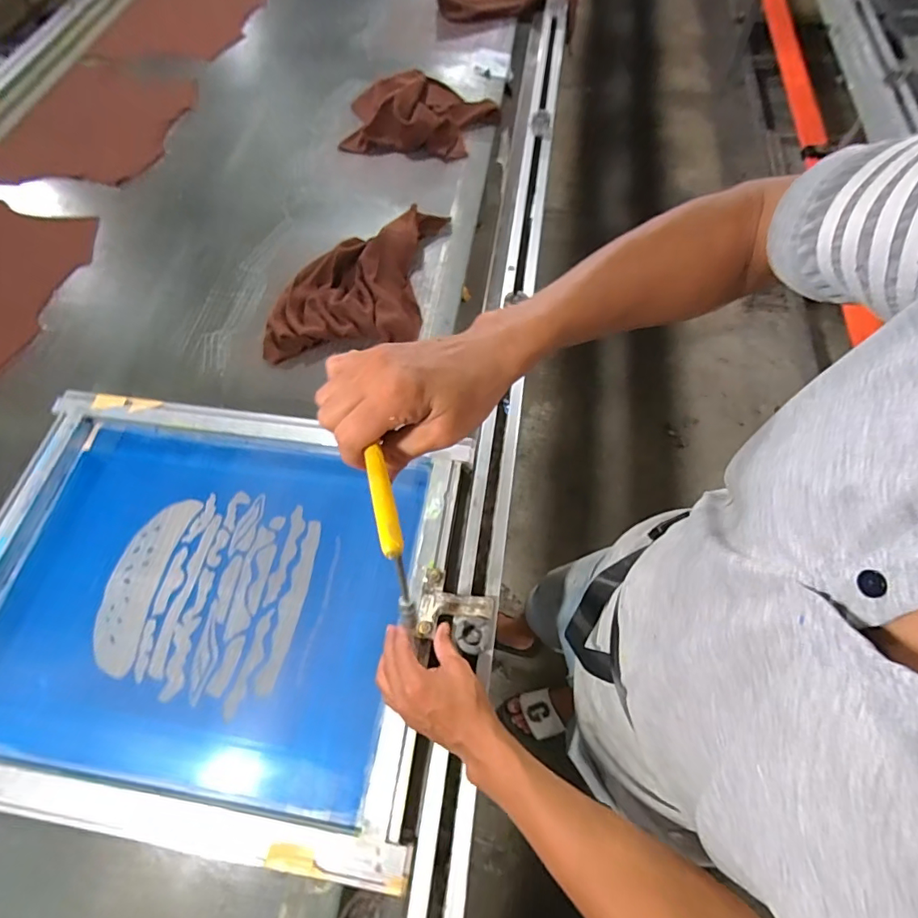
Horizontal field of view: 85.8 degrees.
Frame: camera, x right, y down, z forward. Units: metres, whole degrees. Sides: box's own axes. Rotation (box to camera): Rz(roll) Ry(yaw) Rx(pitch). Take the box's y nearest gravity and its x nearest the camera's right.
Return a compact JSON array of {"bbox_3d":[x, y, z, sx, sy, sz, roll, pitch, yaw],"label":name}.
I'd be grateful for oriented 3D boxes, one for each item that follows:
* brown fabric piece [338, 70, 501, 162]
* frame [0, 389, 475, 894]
[{"bbox_3d":[-0.077,-0.753,1.056,0.319,0.089,0.261,6,64,6],"label":"brown fabric piece"},{"bbox_3d":[-0.322,0.169,0.623,0.596,0.054,0.491,6,64,6],"label":"frame"}]

